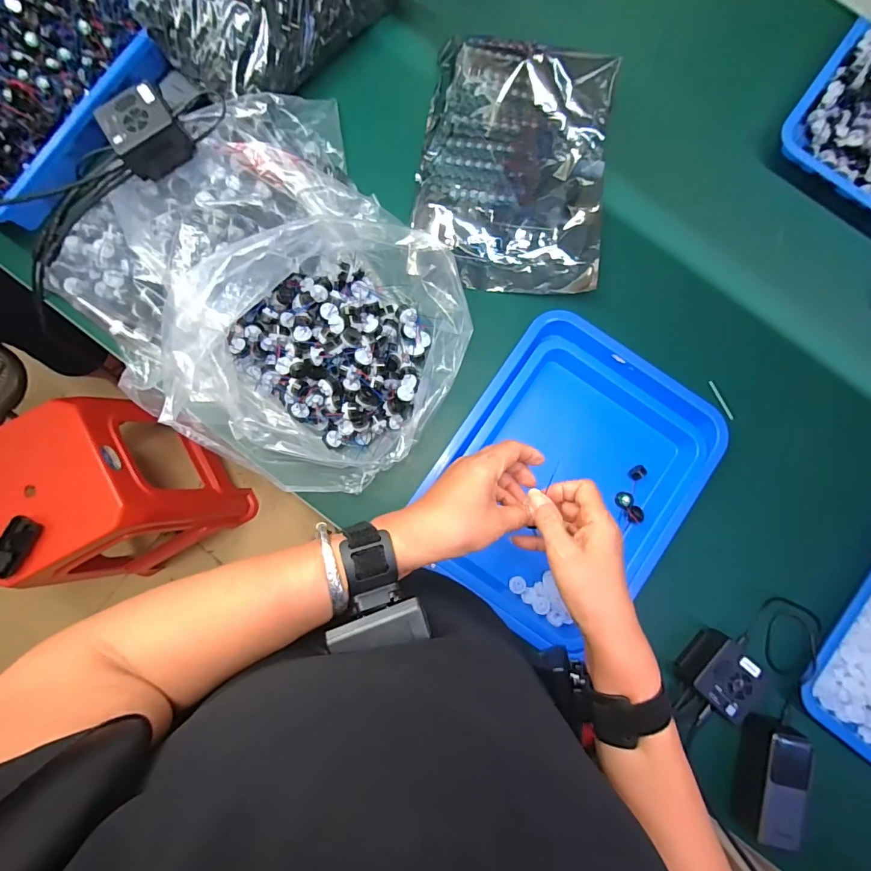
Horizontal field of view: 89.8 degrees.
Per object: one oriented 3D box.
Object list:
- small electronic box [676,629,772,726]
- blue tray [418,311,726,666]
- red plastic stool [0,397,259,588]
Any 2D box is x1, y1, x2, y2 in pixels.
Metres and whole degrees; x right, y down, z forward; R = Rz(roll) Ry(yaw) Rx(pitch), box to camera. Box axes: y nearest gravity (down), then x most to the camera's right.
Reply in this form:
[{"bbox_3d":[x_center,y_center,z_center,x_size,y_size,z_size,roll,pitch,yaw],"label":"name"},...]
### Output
[{"bbox_3d":[0.362,0.299,0.546,0.078,0.050,0.078,39,85,2],"label":"small electronic box"},{"bbox_3d":[0.178,0.046,0.582,0.297,0.051,0.357,35,85,2],"label":"blue tray"},{"bbox_3d":[-0.739,0.132,1.039,0.362,0.457,0.325,-24,86,-3],"label":"red plastic stool"}]

